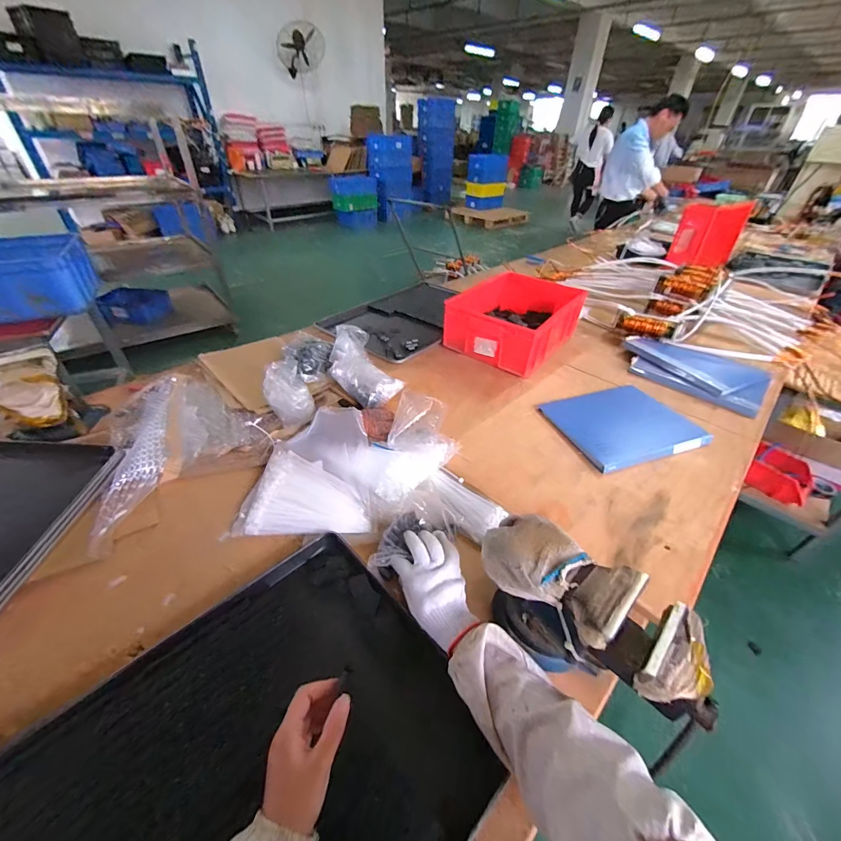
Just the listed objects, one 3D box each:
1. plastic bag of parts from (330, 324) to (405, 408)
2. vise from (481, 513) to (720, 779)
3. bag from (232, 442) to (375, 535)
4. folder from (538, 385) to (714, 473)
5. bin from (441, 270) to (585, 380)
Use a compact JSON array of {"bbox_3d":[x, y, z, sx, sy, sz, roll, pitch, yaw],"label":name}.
[{"bbox_3d":[-0.163,-0.141,0.964,0.147,0.090,0.300,-15,43,-20],"label":"plastic bag of parts"},{"bbox_3d":[0.203,0.248,0.466,0.123,0.142,0.280,-31,50,-33],"label":"vise"},{"bbox_3d":[-0.205,0.138,0.694,0.231,0.035,0.181,4,40,2],"label":"bag"},{"bbox_3d":[0.489,0.003,0.887,0.339,0.030,0.257,-12,42,-17],"label":"folder"},{"bbox_3d":[0.308,-0.322,1.164,0.281,0.142,0.402,28,46,27],"label":"bin"}]

